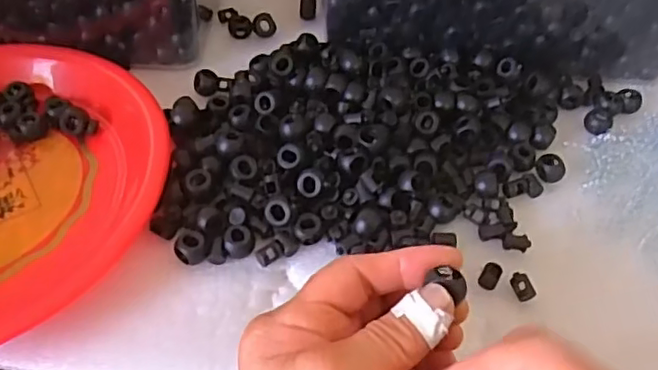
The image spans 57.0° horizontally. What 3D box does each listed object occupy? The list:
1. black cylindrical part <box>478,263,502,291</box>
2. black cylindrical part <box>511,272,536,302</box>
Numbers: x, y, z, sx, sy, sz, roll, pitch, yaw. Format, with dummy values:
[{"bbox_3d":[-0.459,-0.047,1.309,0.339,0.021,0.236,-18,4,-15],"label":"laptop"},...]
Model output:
[{"bbox_3d":[0.086,0.048,0.322,0.010,0.006,0.015,24,52,16],"label":"black cylindrical part"},{"bbox_3d":[0.101,0.053,0.318,0.009,0.006,0.015,-15,52,-16],"label":"black cylindrical part"}]

